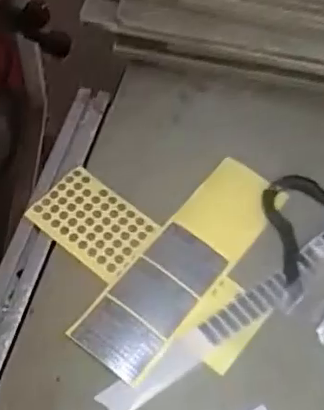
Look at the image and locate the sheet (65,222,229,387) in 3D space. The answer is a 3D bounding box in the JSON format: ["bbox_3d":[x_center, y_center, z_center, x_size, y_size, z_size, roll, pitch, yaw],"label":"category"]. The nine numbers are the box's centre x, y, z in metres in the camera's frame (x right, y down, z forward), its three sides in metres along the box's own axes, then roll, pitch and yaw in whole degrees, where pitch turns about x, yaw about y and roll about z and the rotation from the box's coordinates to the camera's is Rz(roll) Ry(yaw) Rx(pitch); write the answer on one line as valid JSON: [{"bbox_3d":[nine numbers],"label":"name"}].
[{"bbox_3d":[-0.008,0.089,0.562,0.078,0.007,0.163,34,62,17],"label":"sheet"}]

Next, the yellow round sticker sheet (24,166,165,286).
[{"bbox_3d":[-0.073,0.017,0.608,0.123,0.004,0.084,36,62,17],"label":"yellow round sticker sheet"}]

